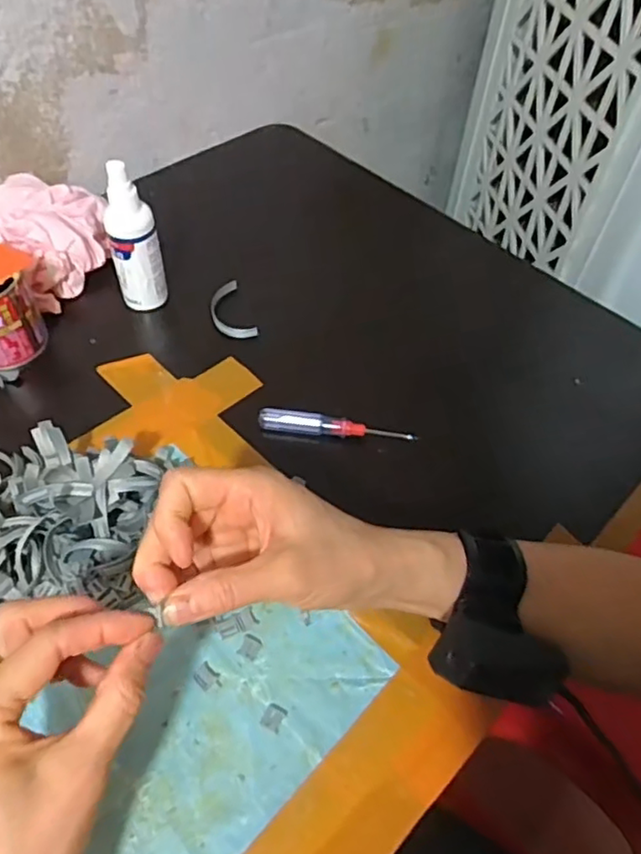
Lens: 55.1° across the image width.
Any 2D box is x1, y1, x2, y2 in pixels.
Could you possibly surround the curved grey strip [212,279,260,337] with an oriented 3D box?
[{"bbox_3d":[-0.081,-0.102,0.553,0.032,0.011,0.068,-16,56,-15],"label":"curved grey strip"}]

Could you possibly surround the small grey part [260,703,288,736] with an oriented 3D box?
[{"bbox_3d":[-0.027,0.167,0.354,0.012,0.004,0.014,23,55,14],"label":"small grey part"}]

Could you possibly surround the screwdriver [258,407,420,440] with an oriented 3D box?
[{"bbox_3d":[0.012,0.000,0.476,0.119,0.017,0.012,9,53,4],"label":"screwdriver"}]

